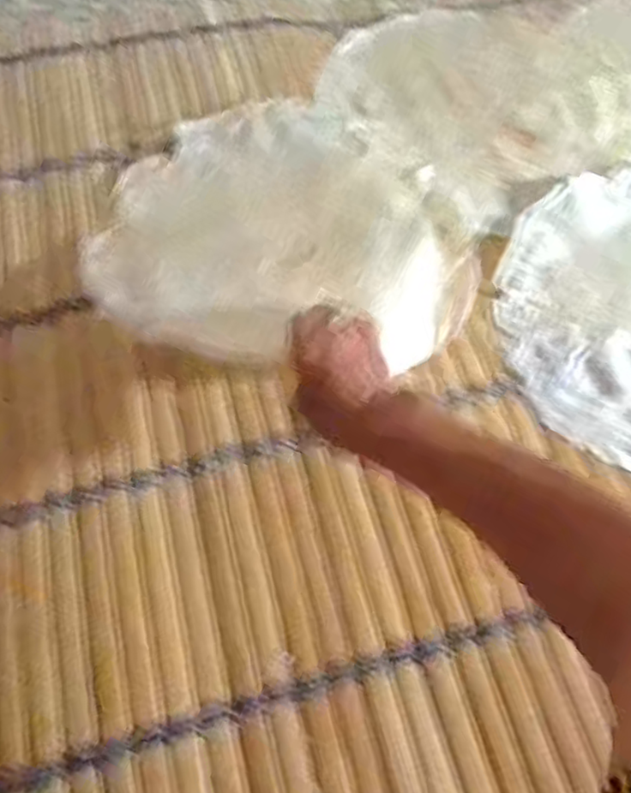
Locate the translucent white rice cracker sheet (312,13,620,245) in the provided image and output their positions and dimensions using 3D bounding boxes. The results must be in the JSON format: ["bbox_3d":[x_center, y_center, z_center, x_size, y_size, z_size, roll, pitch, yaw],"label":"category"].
[{"bbox_3d":[0.169,-0.328,0.721,0.290,0.011,0.302,-34,67,-21],"label":"translucent white rice cracker sheet"}]

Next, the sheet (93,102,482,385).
[{"bbox_3d":[-0.027,-0.164,0.602,0.325,0.045,0.298,0,63,0],"label":"sheet"}]

